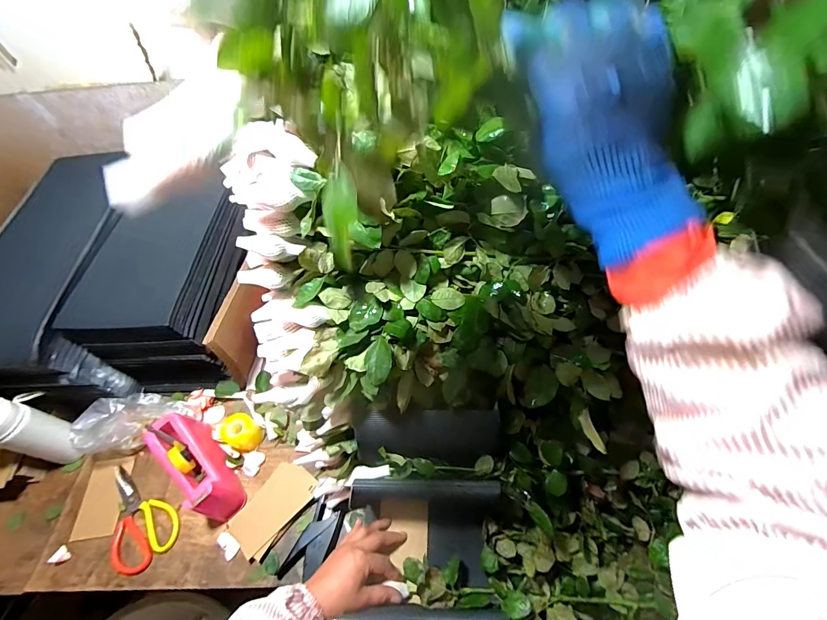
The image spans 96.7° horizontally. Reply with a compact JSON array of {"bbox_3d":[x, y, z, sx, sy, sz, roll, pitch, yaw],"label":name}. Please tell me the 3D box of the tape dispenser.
[{"bbox_3d":[-0.400,0.287,0.682,0.075,0.094,0.204,-40,62,-21],"label":"tape dispenser"}]

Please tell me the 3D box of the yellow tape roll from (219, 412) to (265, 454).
[{"bbox_3d":[-0.341,0.246,0.736,0.058,0.064,0.061,-2,55,3],"label":"yellow tape roll"}]

